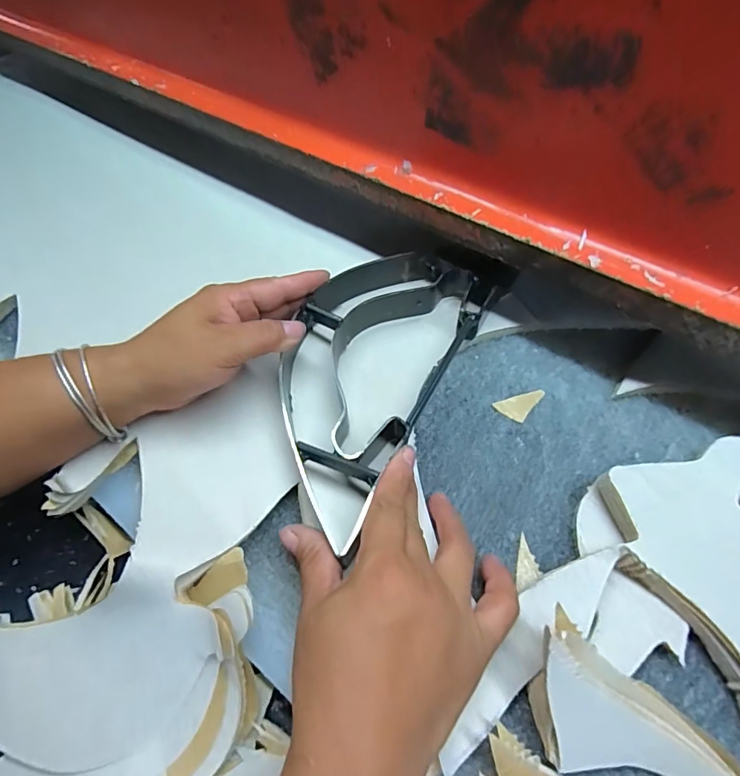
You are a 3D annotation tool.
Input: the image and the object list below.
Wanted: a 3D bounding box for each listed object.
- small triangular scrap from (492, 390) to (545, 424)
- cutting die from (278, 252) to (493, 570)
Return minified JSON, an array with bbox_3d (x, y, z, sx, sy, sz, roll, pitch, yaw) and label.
[{"bbox_3d":[0.108,0.008,0.339,0.023,0.004,0.033,34,65,23],"label":"small triangular scrap"},{"bbox_3d":[-0.008,-0.010,0.333,0.120,0.045,0.231,23,61,18],"label":"cutting die"}]

